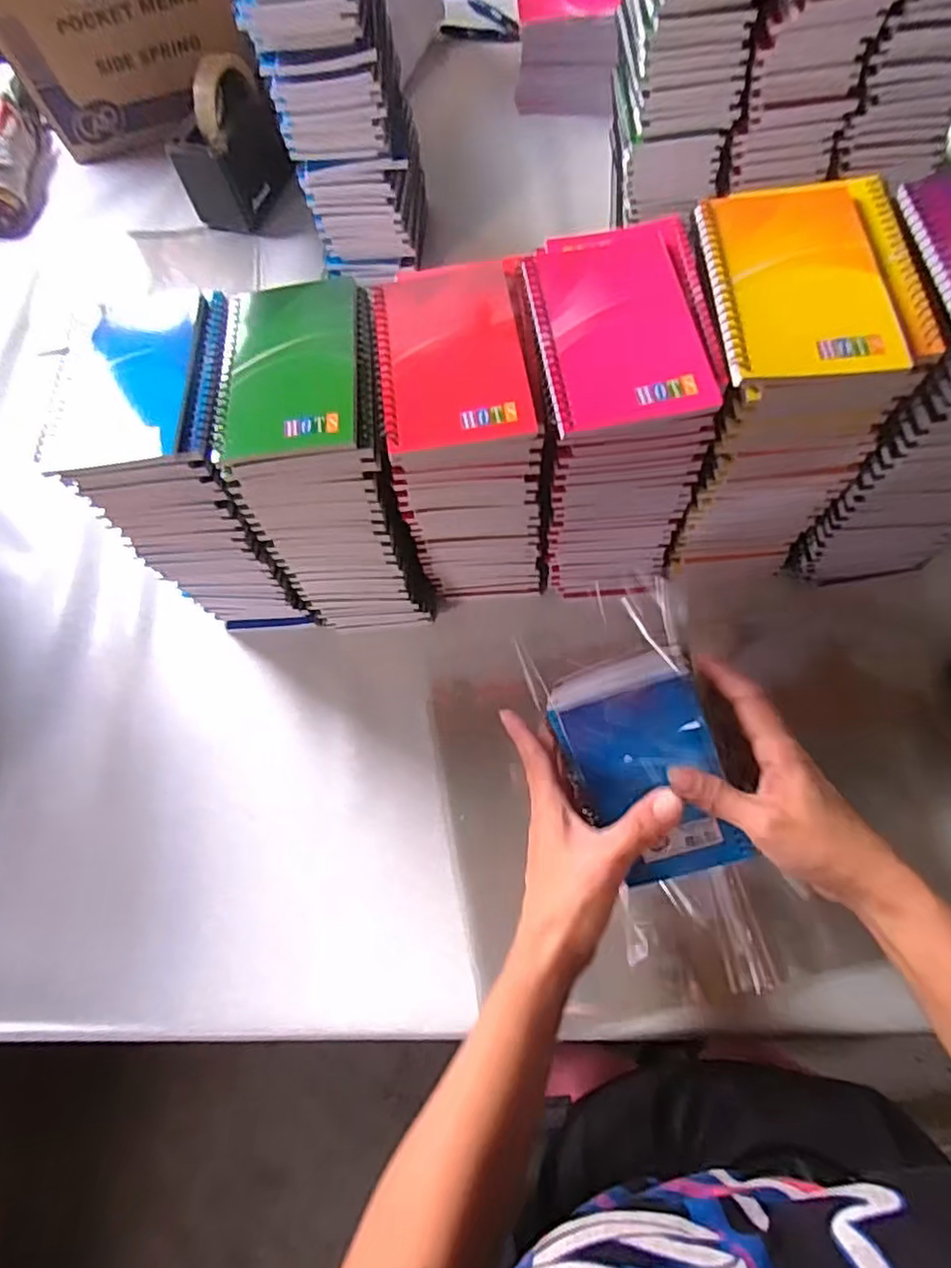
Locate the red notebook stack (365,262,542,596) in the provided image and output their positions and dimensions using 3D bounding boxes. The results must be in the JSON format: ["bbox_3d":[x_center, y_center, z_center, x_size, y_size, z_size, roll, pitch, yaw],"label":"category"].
[{"bbox_3d":[-0.006,-0.130,0.472,0.095,0.212,0.136,-11,69,2],"label":"red notebook stack"}]

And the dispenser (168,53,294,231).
[{"bbox_3d":[-0.273,-0.547,0.734,0.070,0.131,0.125,27,74,16],"label":"dispenser"}]

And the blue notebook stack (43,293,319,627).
[{"bbox_3d":[-0.194,-0.103,0.489,0.107,0.224,0.135,-11,68,3],"label":"blue notebook stack"}]

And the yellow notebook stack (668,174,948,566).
[{"bbox_3d":[0.186,-0.151,0.437,0.104,0.218,0.131,-6,68,5],"label":"yellow notebook stack"}]

